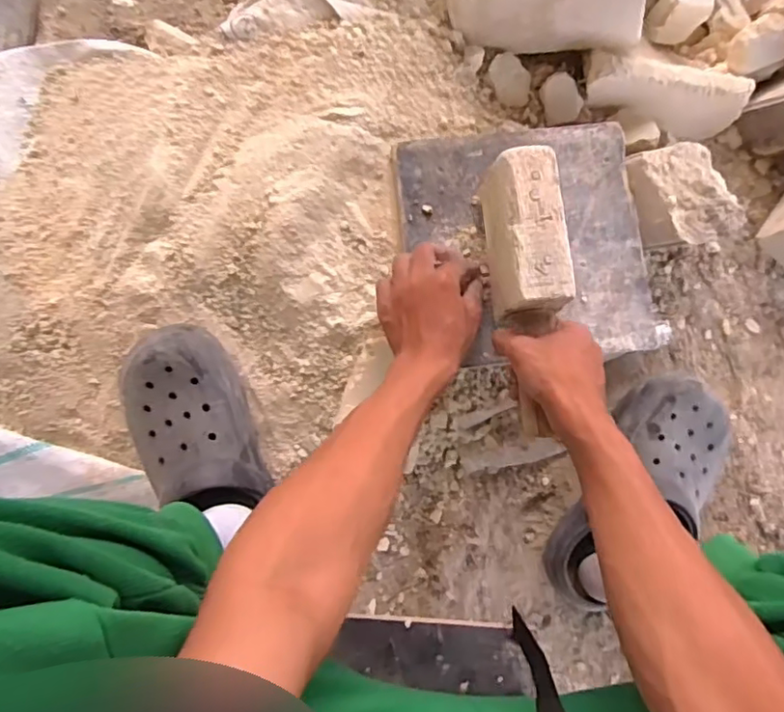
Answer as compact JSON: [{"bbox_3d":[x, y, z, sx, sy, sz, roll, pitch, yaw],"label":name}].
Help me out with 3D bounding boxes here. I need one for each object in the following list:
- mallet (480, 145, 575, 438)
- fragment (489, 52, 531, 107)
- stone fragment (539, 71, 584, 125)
[{"bbox_3d":[0.121,-0.054,0.541,0.053,0.096,0.244,-4,87,-5],"label":"mallet"},{"bbox_3d":[0.137,-0.317,0.680,0.042,0.014,0.059,-40,90,-6],"label":"fragment"},{"bbox_3d":[0.195,-0.297,0.687,0.043,0.012,0.055,-18,113,10],"label":"stone fragment"}]

